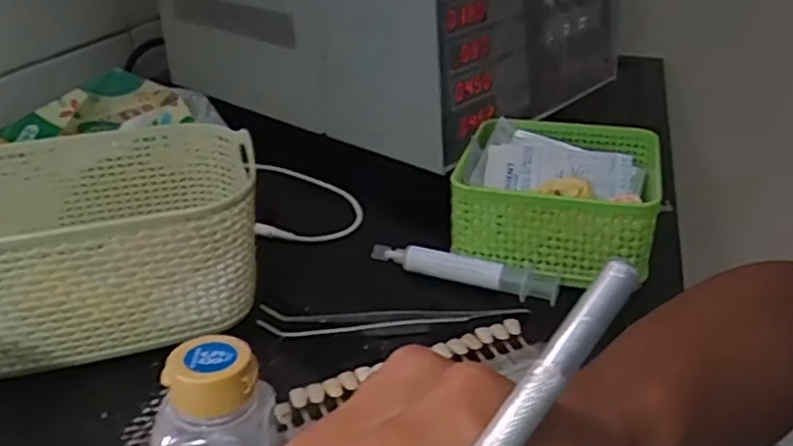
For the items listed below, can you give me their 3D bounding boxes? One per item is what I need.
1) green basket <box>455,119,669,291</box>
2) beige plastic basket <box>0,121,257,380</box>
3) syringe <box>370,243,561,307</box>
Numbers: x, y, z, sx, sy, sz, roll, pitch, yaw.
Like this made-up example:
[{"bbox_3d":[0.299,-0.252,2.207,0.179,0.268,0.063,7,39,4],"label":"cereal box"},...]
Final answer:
[{"bbox_3d":[0.114,-0.022,0.475,0.130,0.056,0.127,9,30,15],"label":"green basket"},{"bbox_3d":[-0.170,0.006,0.371,0.173,0.074,0.131,-9,30,-15],"label":"beige plastic basket"},{"bbox_3d":[0.043,0.031,0.445,0.125,0.020,0.021,9,30,16],"label":"syringe"}]

